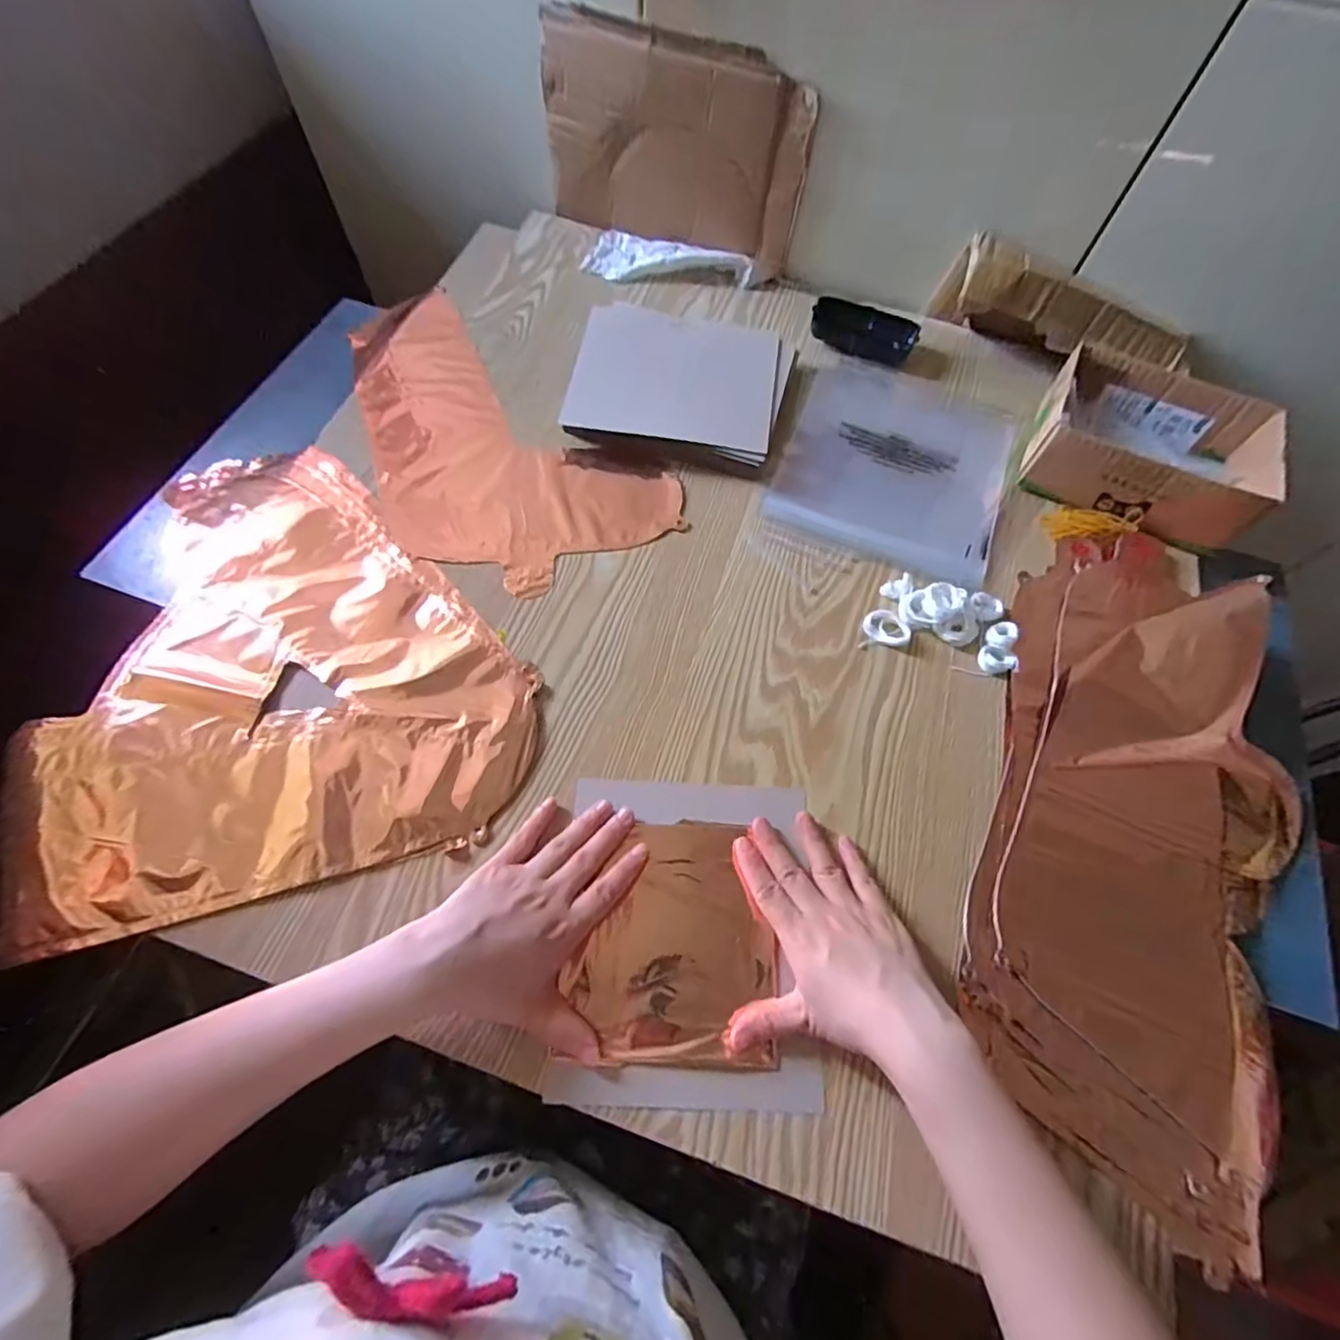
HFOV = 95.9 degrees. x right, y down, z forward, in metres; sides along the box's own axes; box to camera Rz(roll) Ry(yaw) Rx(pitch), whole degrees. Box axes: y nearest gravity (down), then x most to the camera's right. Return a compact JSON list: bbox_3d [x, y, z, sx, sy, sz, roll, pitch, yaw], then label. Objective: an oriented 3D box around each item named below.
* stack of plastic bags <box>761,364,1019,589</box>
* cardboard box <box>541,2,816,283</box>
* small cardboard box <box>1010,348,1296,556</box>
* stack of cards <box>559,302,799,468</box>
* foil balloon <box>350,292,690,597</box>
[{"bbox_3d":[0.215,-0.199,0.575,0.200,0.011,0.235,20,65,8],"label":"stack of plastic bags"},{"bbox_3d":[0.002,-0.528,0.618,0.267,0.173,0.036,25,65,10],"label":"cardboard box"},{"bbox_3d":[0.427,-0.199,0.543,0.181,0.064,0.142,27,66,10],"label":"small cardboard box"},{"bbox_3d":[0.011,-0.277,0.581,0.196,0.026,0.160,13,64,4],"label":"stack of cards"},{"bbox_3d":[-0.187,-0.227,0.576,0.213,0.011,0.395,-33,70,-17],"label":"foil balloon"}]

